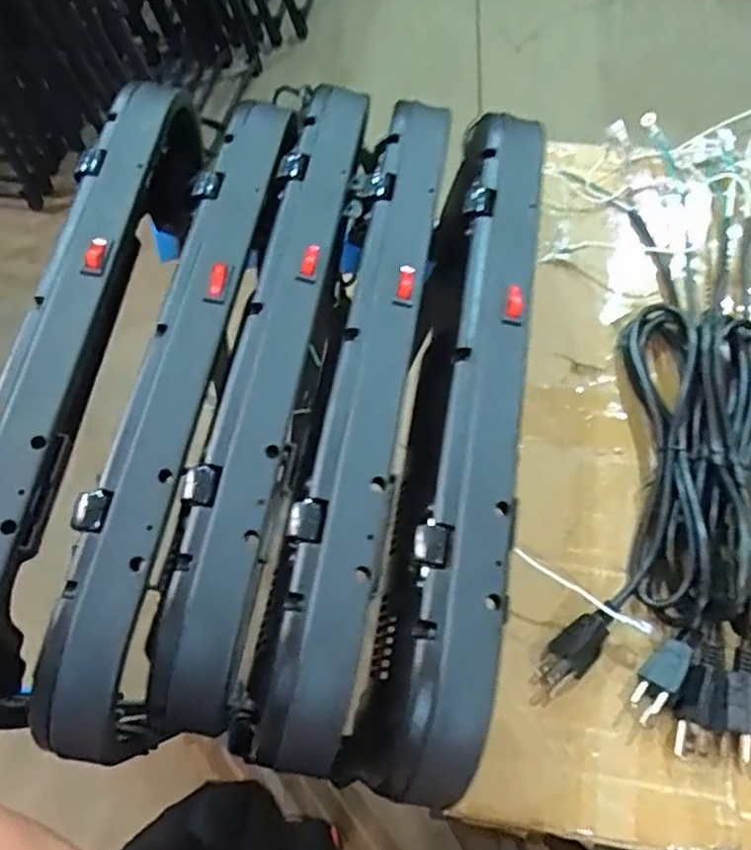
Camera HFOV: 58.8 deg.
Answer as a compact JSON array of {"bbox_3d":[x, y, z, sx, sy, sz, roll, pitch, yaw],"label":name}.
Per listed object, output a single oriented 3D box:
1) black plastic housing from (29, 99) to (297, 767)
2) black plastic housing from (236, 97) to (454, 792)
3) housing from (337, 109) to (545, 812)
[{"bbox_3d":[-0.122,-0.021,0.428,0.052,0.064,0.428,8,67,7],"label":"black plastic housing"},{"bbox_3d":[-0.006,-0.019,0.417,0.070,0.057,0.434,10,67,8],"label":"black plastic housing"},{"bbox_3d":[0.057,-0.009,0.409,0.072,0.060,0.423,8,67,7],"label":"housing"}]

